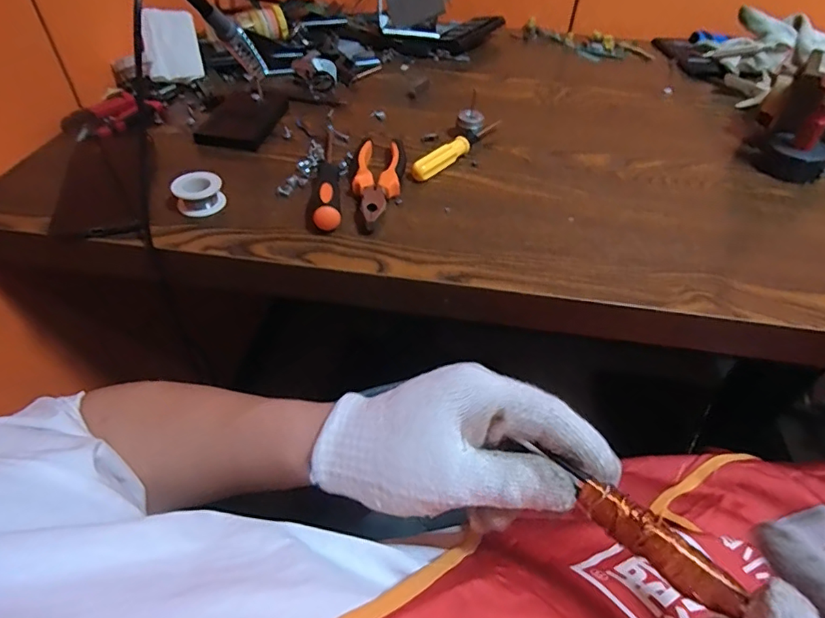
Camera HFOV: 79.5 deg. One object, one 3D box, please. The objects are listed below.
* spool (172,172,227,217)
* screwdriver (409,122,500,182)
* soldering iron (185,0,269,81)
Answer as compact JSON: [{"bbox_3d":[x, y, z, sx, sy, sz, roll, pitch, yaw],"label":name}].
[{"bbox_3d":[-0.203,-0.110,0.471,0.043,0.028,0.043,-16,48,-18],"label":"spool"},{"bbox_3d":[0.053,-0.180,0.552,0.020,0.024,0.164,29,51,24],"label":"screwdriver"},{"bbox_3d":[-0.197,-0.284,0.497,0.022,0.028,0.238,7,4,5],"label":"soldering iron"}]

